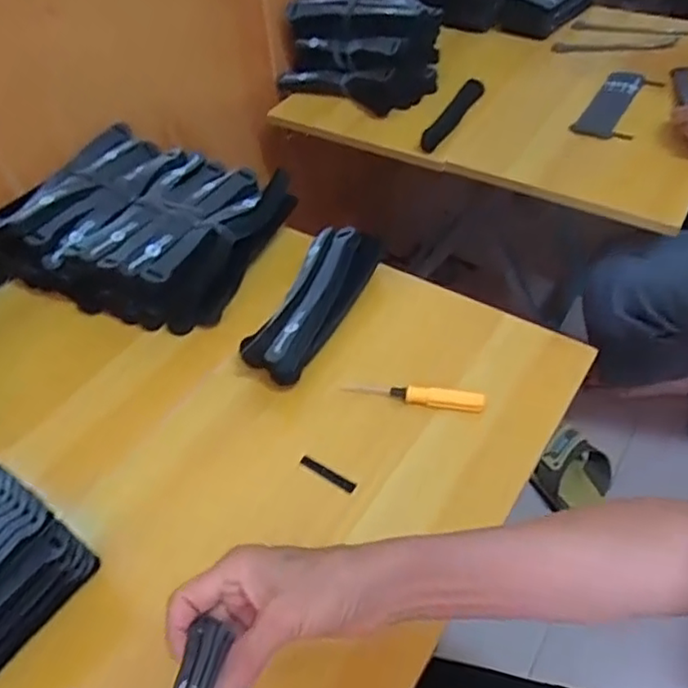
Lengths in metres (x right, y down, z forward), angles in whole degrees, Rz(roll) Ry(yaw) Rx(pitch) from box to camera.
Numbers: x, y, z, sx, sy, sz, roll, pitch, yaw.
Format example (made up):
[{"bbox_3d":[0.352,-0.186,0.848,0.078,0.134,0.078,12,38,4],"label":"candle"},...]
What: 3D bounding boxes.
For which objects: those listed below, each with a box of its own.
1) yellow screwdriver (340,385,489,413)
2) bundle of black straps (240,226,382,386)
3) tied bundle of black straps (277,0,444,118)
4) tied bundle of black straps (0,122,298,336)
[{"bbox_3d":[0.062,0.049,0.558,0.124,0.021,0.015,6,49,8],"label":"yellow screwdriver"},{"bbox_3d":[-0.029,-0.047,0.631,0.068,0.050,0.214,17,51,17],"label":"bundle of black straps"},{"bbox_3d":[0.031,-0.448,0.928,0.217,0.140,0.144,22,53,21],"label":"tied bundle of black straps"},{"bbox_3d":[-0.223,-0.132,0.682,0.264,0.086,0.206,17,51,18],"label":"tied bundle of black straps"}]

